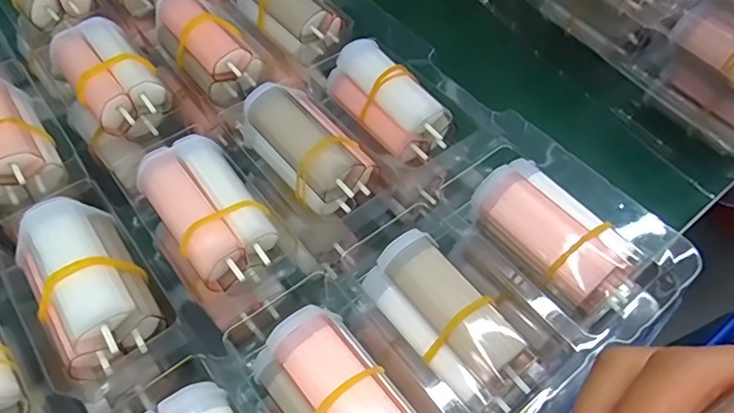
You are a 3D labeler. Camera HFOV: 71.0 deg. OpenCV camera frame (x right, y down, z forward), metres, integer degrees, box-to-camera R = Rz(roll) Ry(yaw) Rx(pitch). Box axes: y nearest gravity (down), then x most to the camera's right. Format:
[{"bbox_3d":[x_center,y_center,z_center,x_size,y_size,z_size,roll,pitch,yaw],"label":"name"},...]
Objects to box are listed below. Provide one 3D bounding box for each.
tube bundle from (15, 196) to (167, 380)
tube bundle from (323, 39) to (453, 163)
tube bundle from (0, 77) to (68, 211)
[{"bbox_3d":[-0.104,0.028,0.195,0.031,0.028,0.074,-32,61,-20],"label":"tube bundle"},{"bbox_3d":[0.009,-0.053,0.251,0.028,0.027,0.070,-34,62,-22],"label":"tube bundle"},{"bbox_3d":[-0.170,-0.032,0.239,0.035,0.029,0.068,-29,73,-19],"label":"tube bundle"}]

